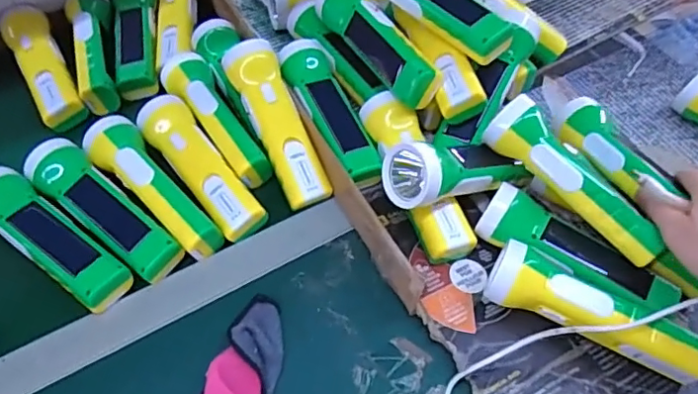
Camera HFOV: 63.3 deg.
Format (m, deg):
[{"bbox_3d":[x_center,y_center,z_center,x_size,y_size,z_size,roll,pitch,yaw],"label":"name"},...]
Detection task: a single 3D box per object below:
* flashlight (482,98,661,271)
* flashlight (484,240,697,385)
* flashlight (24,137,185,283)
[{"bbox_3d":[0.183,-0.013,0.463,0.044,0.049,0.165,-33,61,-23],"label":"flashlight"},{"bbox_3d":[0.192,0.088,0.444,0.164,0.052,0.050,21,57,13],"label":"flashlight"},{"bbox_3d":[-0.220,0.009,0.507,0.165,0.042,0.048,34,60,20],"label":"flashlight"}]

